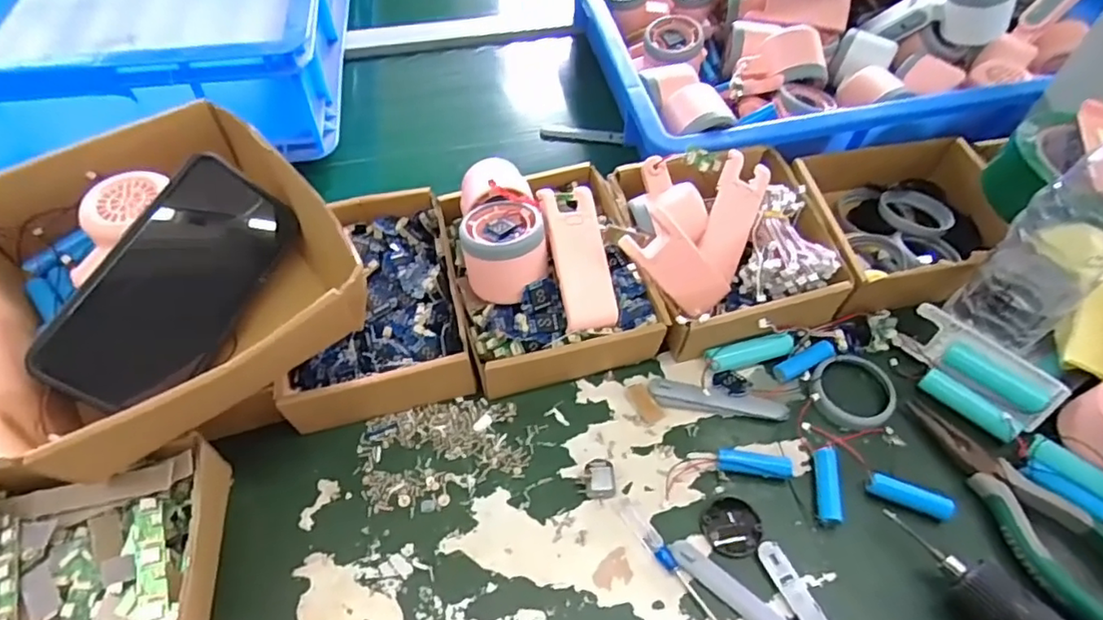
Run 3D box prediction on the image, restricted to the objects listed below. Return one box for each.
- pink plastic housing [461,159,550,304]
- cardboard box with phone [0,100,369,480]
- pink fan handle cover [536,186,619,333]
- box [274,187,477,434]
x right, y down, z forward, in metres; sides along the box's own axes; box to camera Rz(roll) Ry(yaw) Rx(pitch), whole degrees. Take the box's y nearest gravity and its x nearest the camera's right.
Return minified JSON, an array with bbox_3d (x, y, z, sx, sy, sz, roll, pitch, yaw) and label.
[{"bbox_3d":[-0.038,-0.063,0.454,0.060,0.050,0.120,-9,55,-7],"label":"pink plastic housing"},{"bbox_3d":[-0.254,-0.019,0.408,0.207,0.091,0.226,-31,60,-21],"label":"cardboard box with phone"},{"bbox_3d":[0.020,-0.037,0.433,0.040,0.010,0.101,-11,86,-23],"label":"pink fan handle cover"},{"bbox_3d":[-0.136,-0.007,0.464,0.126,0.042,0.167,-11,61,-10],"label":"box"}]

